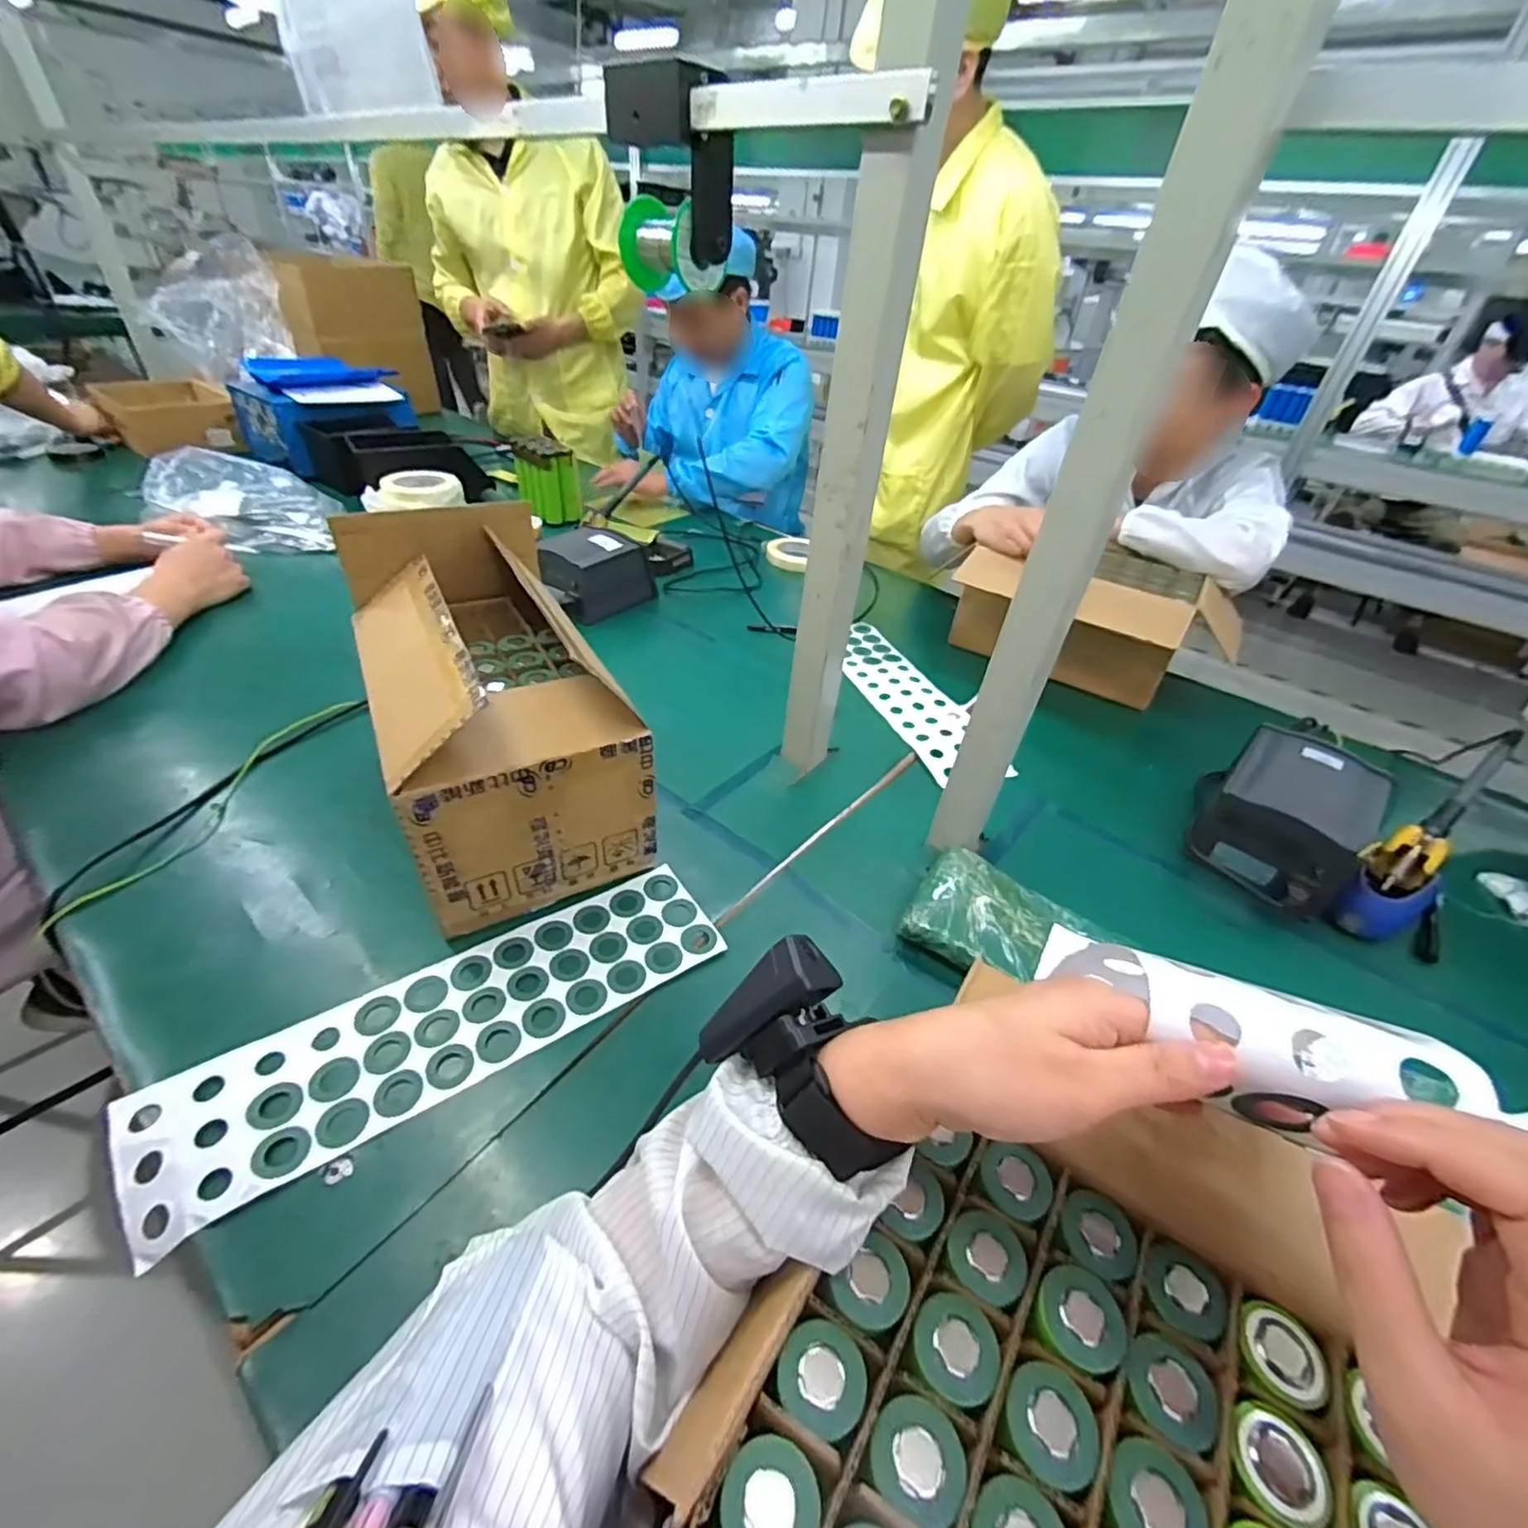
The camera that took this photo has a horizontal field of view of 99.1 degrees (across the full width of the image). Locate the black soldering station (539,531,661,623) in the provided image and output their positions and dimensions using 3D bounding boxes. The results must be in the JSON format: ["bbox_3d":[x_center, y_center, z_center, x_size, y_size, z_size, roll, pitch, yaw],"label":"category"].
[{"bbox_3d":[-0.265,-0.300,1.051,0.086,0.117,0.176,27,43,24],"label":"black soldering station"}]

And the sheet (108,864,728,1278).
[{"bbox_3d":[-0.228,0.192,0.495,0.397,0.011,0.112,-21,46,-29],"label":"sheet"}]

